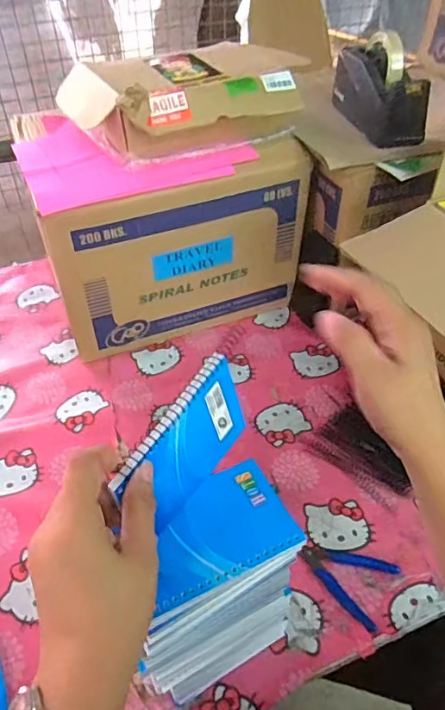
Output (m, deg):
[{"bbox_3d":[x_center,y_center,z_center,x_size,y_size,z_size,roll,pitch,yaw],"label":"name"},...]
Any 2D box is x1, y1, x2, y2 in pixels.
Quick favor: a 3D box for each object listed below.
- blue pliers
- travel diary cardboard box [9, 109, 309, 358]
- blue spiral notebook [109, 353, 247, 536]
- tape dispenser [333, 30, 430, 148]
[{"bbox_3d":[0.148,0.270,0.625,0.109,0.006,0.085,22,49,21],"label":"blue pliers"},{"bbox_3d":[-0.098,-0.228,0.903,0.405,0.331,0.257,-15,46,-15],"label":"travel diary cardboard box"},{"bbox_3d":[-0.024,0.069,0.377,0.007,0.083,0.125,13,48,34],"label":"blue spiral notebook"},{"bbox_3d":[0.247,-0.421,0.806,0.071,0.114,0.191,-12,46,-11],"label":"tape dispenser"}]

